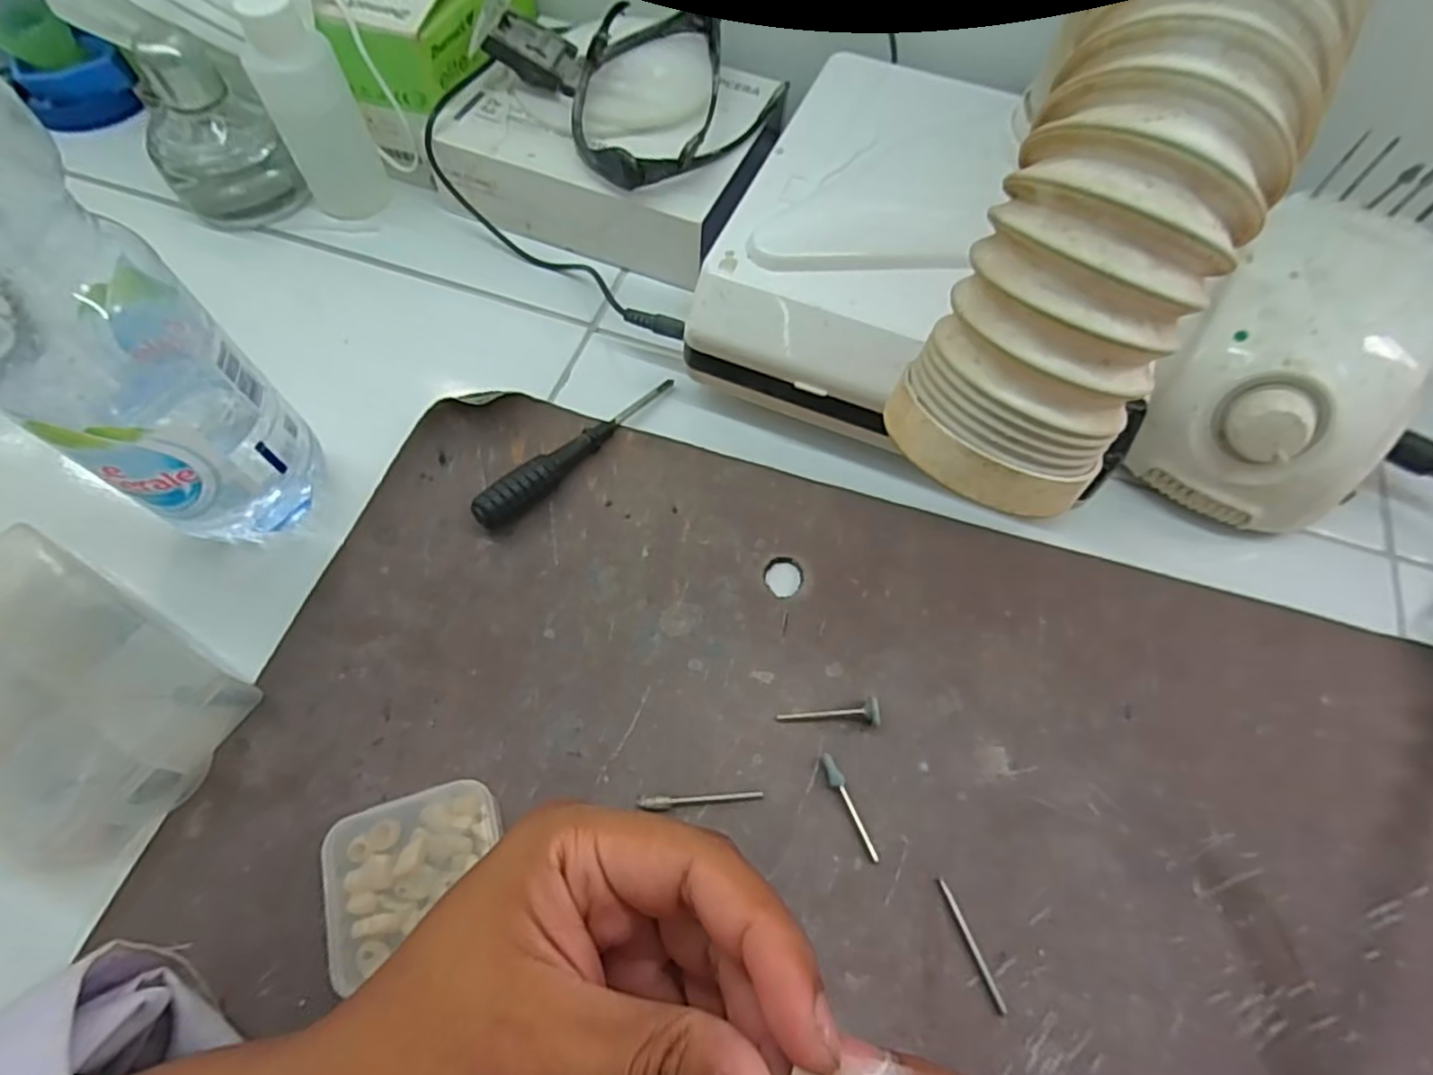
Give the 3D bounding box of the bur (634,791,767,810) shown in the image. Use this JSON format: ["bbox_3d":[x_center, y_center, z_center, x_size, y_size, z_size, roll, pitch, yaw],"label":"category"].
[{"bbox_3d":[-0.006,0.099,0.255,0.047,0.004,0.005,-2,63,-3],"label":"bur"}]

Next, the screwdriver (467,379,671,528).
[{"bbox_3d":[-0.065,-0.046,0.319,0.015,0.019,0.117,36,67,15],"label":"screwdriver"}]

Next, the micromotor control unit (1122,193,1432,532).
[{"bbox_3d":[0.258,-0.077,0.309,0.099,0.081,0.133,32,66,14],"label":"micromotor control unit"}]

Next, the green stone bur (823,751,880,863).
[{"bbox_3d":[0.050,0.102,0.255,0.006,0.005,0.040,-19,65,-11],"label":"green stone bur"}]

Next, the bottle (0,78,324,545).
[{"bbox_3d":[-0.205,-0.072,0.206,0.062,0.237,0.065,36,67,15],"label":"bottle"}]

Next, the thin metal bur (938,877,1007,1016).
[{"bbox_3d":[0.089,0.141,0.236,0.004,0.004,0.043,-18,65,-11],"label":"thin metal bur"}]

